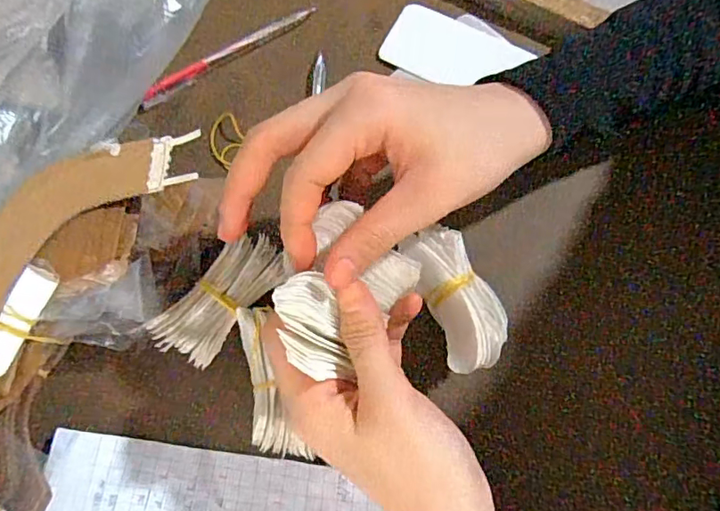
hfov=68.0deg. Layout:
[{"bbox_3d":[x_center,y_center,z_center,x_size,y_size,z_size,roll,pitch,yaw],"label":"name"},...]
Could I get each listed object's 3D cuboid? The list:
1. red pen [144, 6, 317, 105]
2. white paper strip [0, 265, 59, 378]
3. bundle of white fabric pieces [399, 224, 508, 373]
[{"bbox_3d":[-0.090,-0.140,0.371,0.131,0.012,0.010,-31,76,-9],"label":"red pen"},{"bbox_3d":[-0.163,0.032,0.253,0.015,0.006,0.053,30,77,-31],"label":"white paper strip"},{"bbox_3d":[0.055,0.022,0.293,0.040,0.021,0.077,-23,75,-7],"label":"bundle of white fabric pieces"}]

